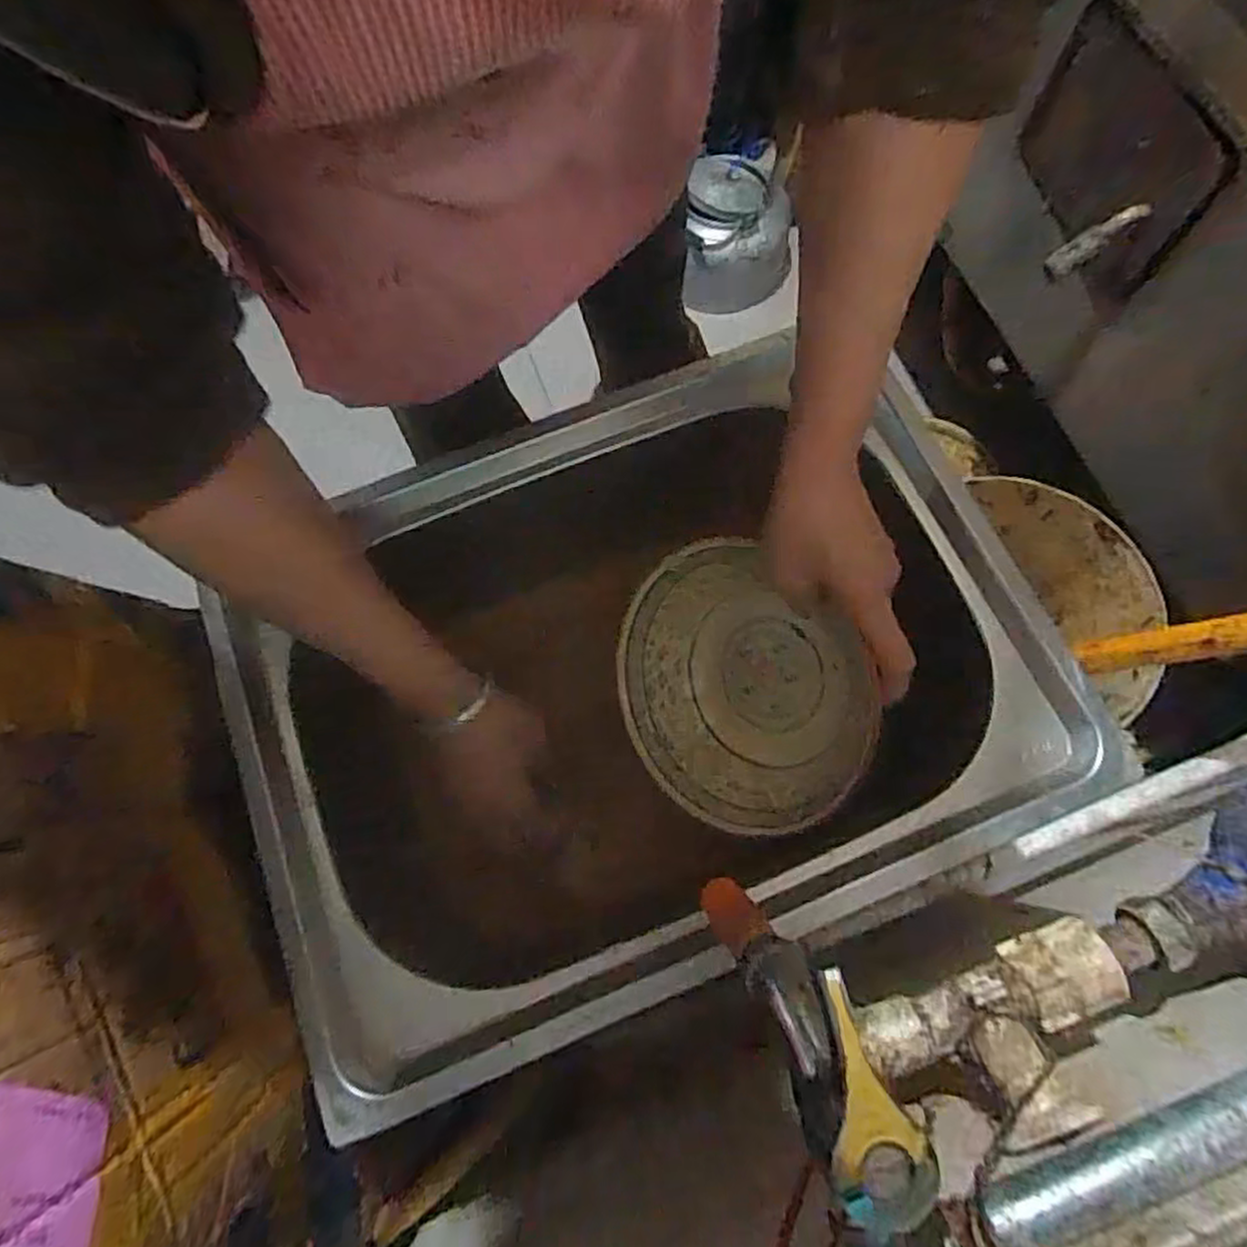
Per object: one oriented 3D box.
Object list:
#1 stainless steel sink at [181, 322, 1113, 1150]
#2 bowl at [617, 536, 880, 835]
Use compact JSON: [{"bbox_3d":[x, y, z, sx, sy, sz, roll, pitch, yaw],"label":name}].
[{"bbox_3d":[0.010,0.048,0.511,0.472,0.184,0.342,-22,73,-6],"label":"stainless steel sink"},{"bbox_3d":[0.079,0.051,0.517,0.195,0.052,0.168,44,105,19],"label":"bowl"}]

